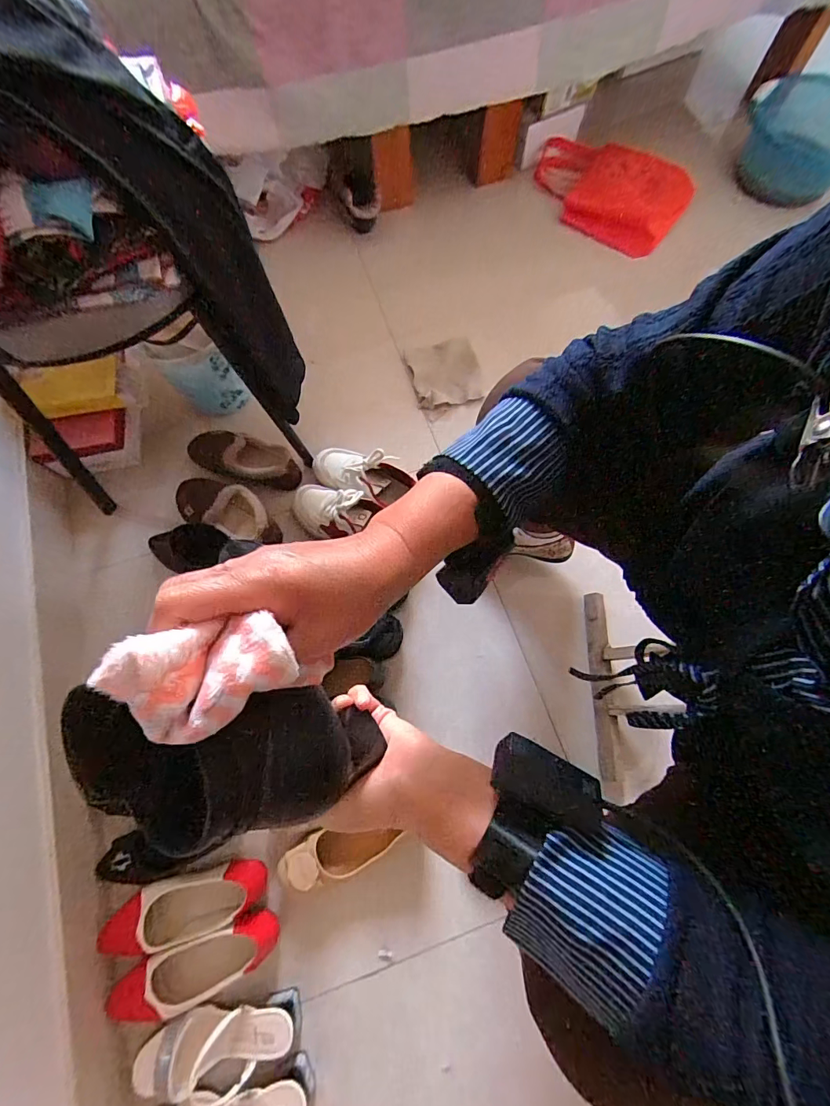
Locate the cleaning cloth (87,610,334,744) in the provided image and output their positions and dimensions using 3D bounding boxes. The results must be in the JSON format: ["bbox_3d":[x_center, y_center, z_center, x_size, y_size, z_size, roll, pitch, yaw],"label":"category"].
[{"bbox_3d":[-0.100,0.057,0.204,0.079,0.025,0.049,-18,72,-6],"label":"cleaning cloth"}]

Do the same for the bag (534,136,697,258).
[{"bbox_3d":[0.510,-0.983,1.192,0.407,0.116,0.317,38,75,12],"label":"bag"}]

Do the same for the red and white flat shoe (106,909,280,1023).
[{"bbox_3d":[-0.329,0.618,0.654,0.259,0.054,0.085,-20,73,-7],"label":"red and white flat shoe"}]

